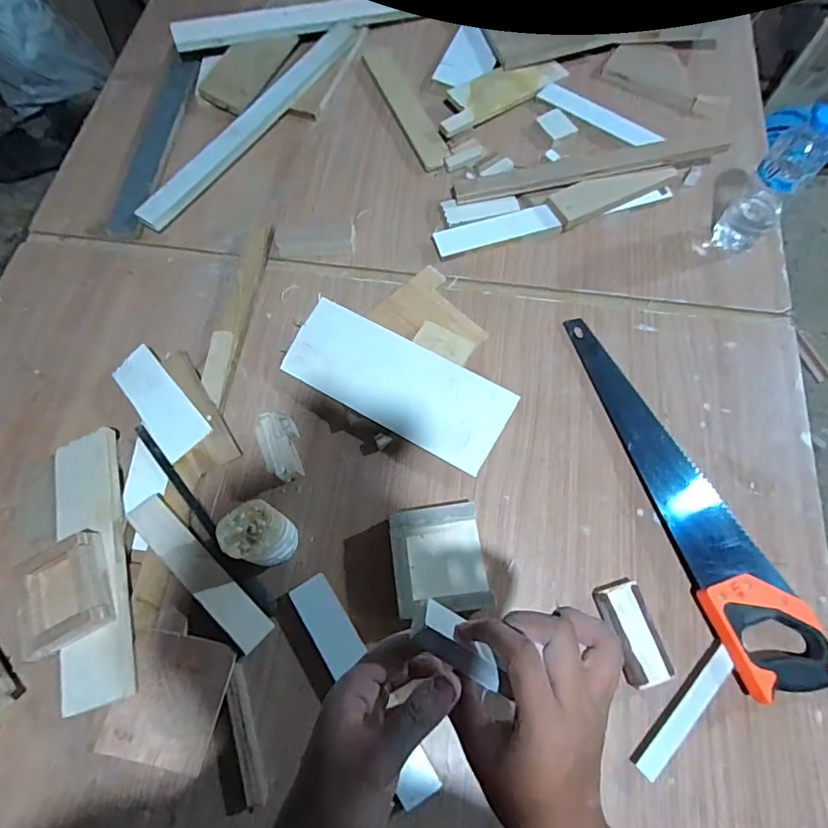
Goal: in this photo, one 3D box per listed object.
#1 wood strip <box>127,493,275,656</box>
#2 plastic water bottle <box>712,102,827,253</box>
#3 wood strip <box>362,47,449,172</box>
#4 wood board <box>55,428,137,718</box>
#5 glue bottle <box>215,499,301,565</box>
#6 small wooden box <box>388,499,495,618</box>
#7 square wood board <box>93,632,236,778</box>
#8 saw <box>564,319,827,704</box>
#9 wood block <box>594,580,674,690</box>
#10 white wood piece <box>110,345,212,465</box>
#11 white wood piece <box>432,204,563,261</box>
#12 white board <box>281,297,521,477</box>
[{"bbox_3d":[-0.260,0.187,0.606,0.224,0.015,0.043,42,75,16],"label":"wood strip"},{"bbox_3d":[0.511,-0.325,0.713,0.068,0.202,0.086,37,73,14],"label":"plastic water bottle"},{"bbox_3d":[-0.016,-0.555,0.907,0.055,0.008,0.309,-21,69,-7],"label":"wood strip"},{"bbox_3d":[-0.389,0.171,0.605,0.082,0.022,0.322,-17,69,-2],"label":"wood board"},{"bbox_3d":[-0.176,0.142,0.588,0.060,0.104,0.062,27,71,11],"label":"glue bottle"},{"bbox_3d":[0.031,0.176,0.607,0.109,0.044,0.125,-7,68,-2],"label":"small wooden box"},{"bbox_3d":[-0.272,0.317,0.561,0.114,0.009,0.128,13,71,-1],"label":"square wood board"},{"bbox_3d":[0.339,0.083,0.646,0.118,0.038,0.530,-19,69,-7],"label":"saw"},{"bbox_3d":[0.253,0.252,0.583,0.054,0.025,0.108,-16,69,-5],"label":"wood block"},{"bbox_3d":[-0.343,-0.015,0.681,0.070,0.011,0.168,-44,76,-3],"label":"white wood piece"},{"bbox_3d":[0.130,-0.288,0.799,0.198,0.019,0.047,-16,69,-5],"label":"white wood piece"},{"bbox_3d":[-0.026,-0.044,0.680,0.308,0.010,0.118,29,86,11],"label":"white board"}]

